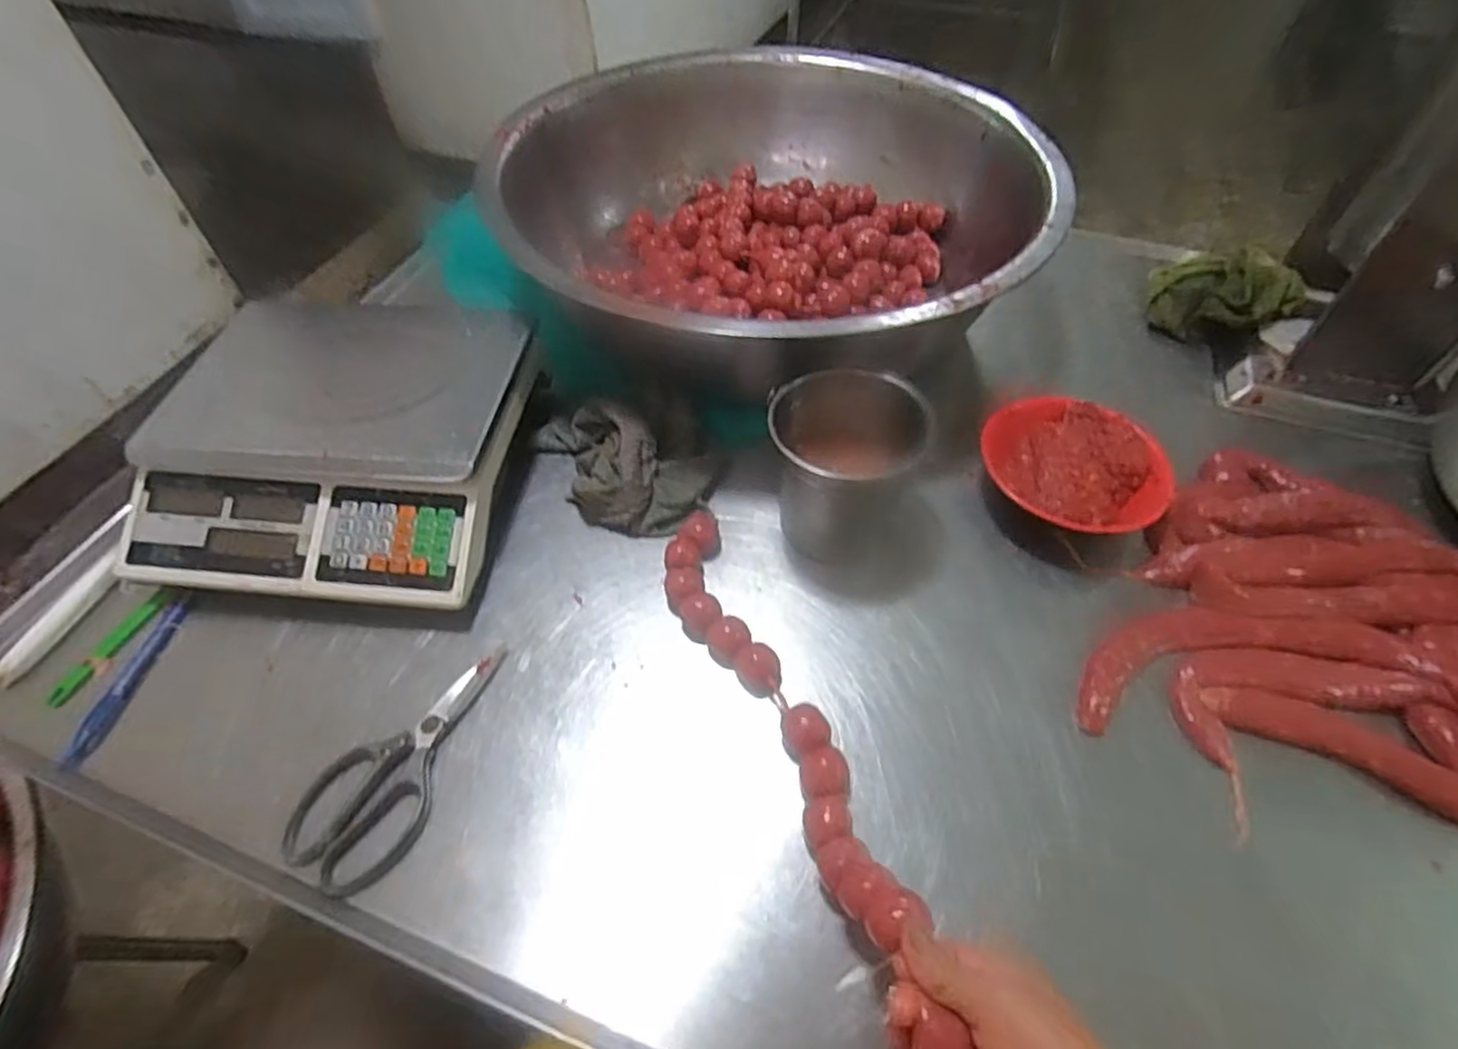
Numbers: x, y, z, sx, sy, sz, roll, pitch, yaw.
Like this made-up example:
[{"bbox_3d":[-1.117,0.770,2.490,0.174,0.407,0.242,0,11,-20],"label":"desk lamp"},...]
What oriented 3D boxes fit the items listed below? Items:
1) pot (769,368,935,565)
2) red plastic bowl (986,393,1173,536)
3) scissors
[{"bbox_3d":[0.104,-0.046,0.633,0.140,0.142,0.108,11,53,11],"label":"pot"},{"bbox_3d":[0.339,-0.054,0.692,0.174,0.054,0.144,22,56,18],"label":"red plastic bowl"},{"bbox_3d":[-0.257,0.177,0.549,0.091,0.011,0.202,19,55,16],"label":"scissors"}]

